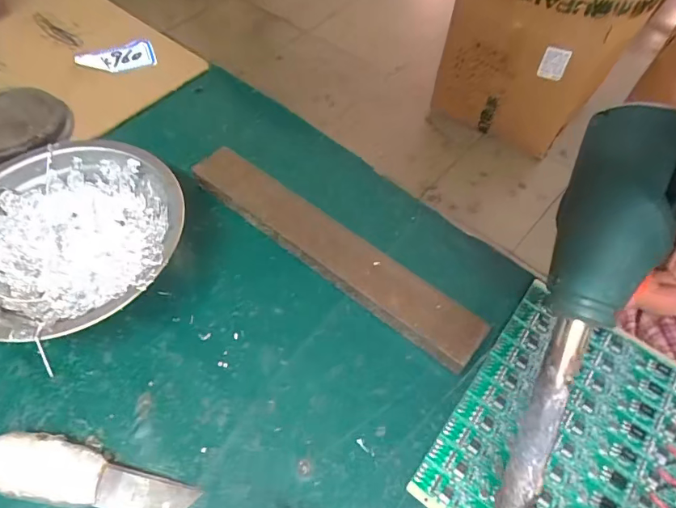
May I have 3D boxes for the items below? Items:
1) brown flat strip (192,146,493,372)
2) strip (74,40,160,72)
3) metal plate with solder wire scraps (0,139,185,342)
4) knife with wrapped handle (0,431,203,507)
[{"bbox_3d":[-0.007,-0.005,0.270,0.201,0.007,0.033,34,68,16],"label":"brown flat strip"},{"bbox_3d":[-0.184,-0.162,0.371,0.063,0.008,0.030,-10,58,-9],"label":"strip"},{"bbox_3d":[-0.150,-0.004,0.257,0.117,0.040,0.123,2,57,-2],"label":"metal plate with solder wire scraps"},{"bbox_3d":[-0.117,0.104,0.208,0.100,0.011,0.026,11,57,4],"label":"knife with wrapped handle"}]

